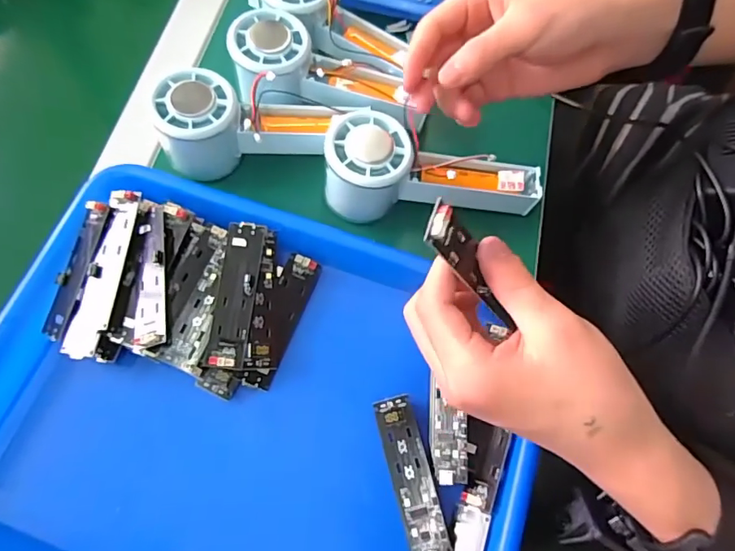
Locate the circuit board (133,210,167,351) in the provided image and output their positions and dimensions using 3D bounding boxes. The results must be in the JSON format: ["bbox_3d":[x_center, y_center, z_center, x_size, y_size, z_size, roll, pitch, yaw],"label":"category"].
[{"bbox_3d":[-0.136,0.000,0.309,0.024,0.005,0.090,-11,70,19],"label":"circuit board"}]

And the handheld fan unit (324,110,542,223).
[{"bbox_3d":[0.042,-0.067,0.349,0.152,0.055,0.062,4,67,-16],"label":"handheld fan unit"}]

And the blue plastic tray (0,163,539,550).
[{"bbox_3d":[-0.070,0.080,0.300,0.329,0.048,0.247,18,69,7],"label":"blue plastic tray"}]

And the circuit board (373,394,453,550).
[{"bbox_3d":[0.025,0.119,0.290,0.023,0.009,0.092,-18,71,5],"label":"circuit board"}]

